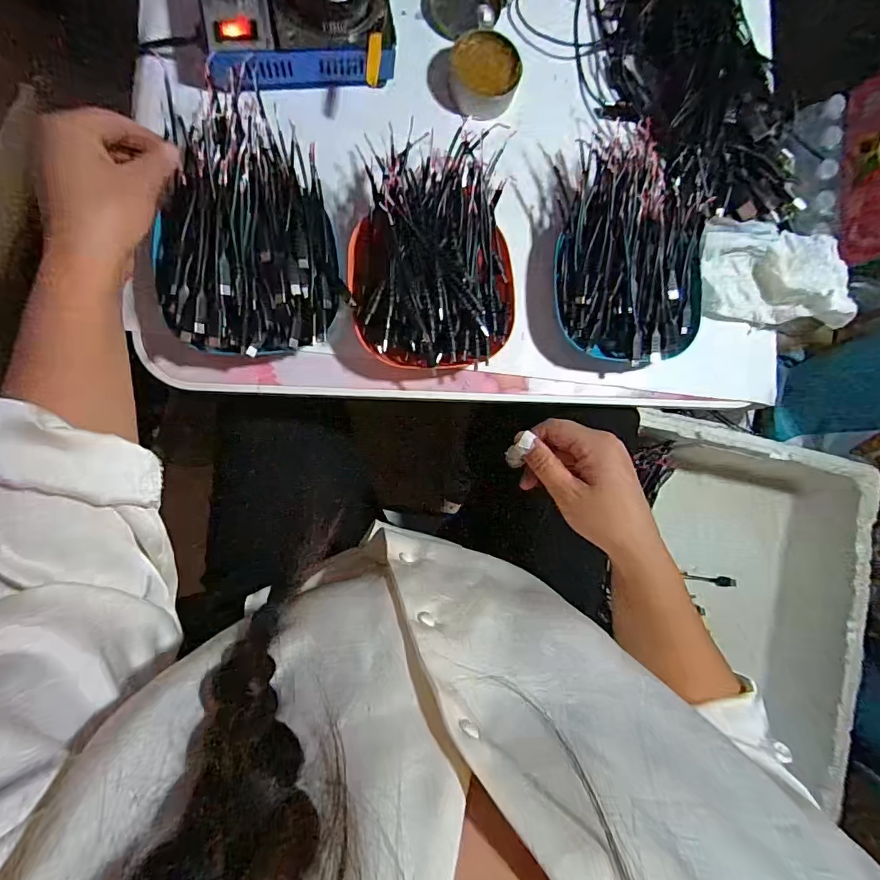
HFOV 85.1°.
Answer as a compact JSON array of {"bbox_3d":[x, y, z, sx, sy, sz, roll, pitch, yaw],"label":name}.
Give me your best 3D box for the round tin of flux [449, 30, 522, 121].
[{"bbox_3d":[0.039,-0.326,0.432,0.060,0.028,0.063,0,89,-8],"label":"round tin of flux"}]

